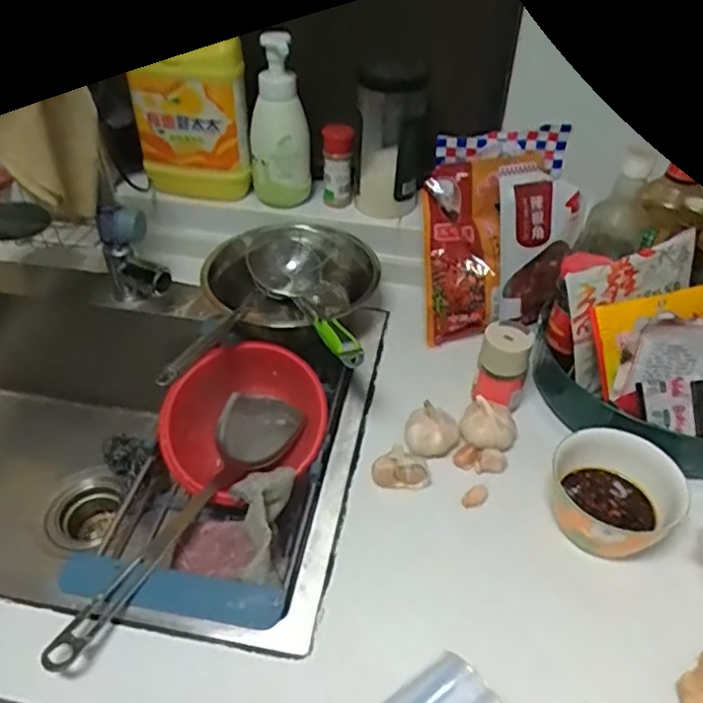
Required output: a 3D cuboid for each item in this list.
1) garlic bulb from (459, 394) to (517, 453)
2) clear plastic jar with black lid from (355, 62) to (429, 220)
[{"bbox_3d":[0.139,0.077,0.635,0.056,0.040,0.046,12,43,12],"label":"garlic bulb"},{"bbox_3d":[0.051,-0.266,0.787,0.084,0.177,0.084,0,41,2],"label":"clear plastic jar with black lid"}]

